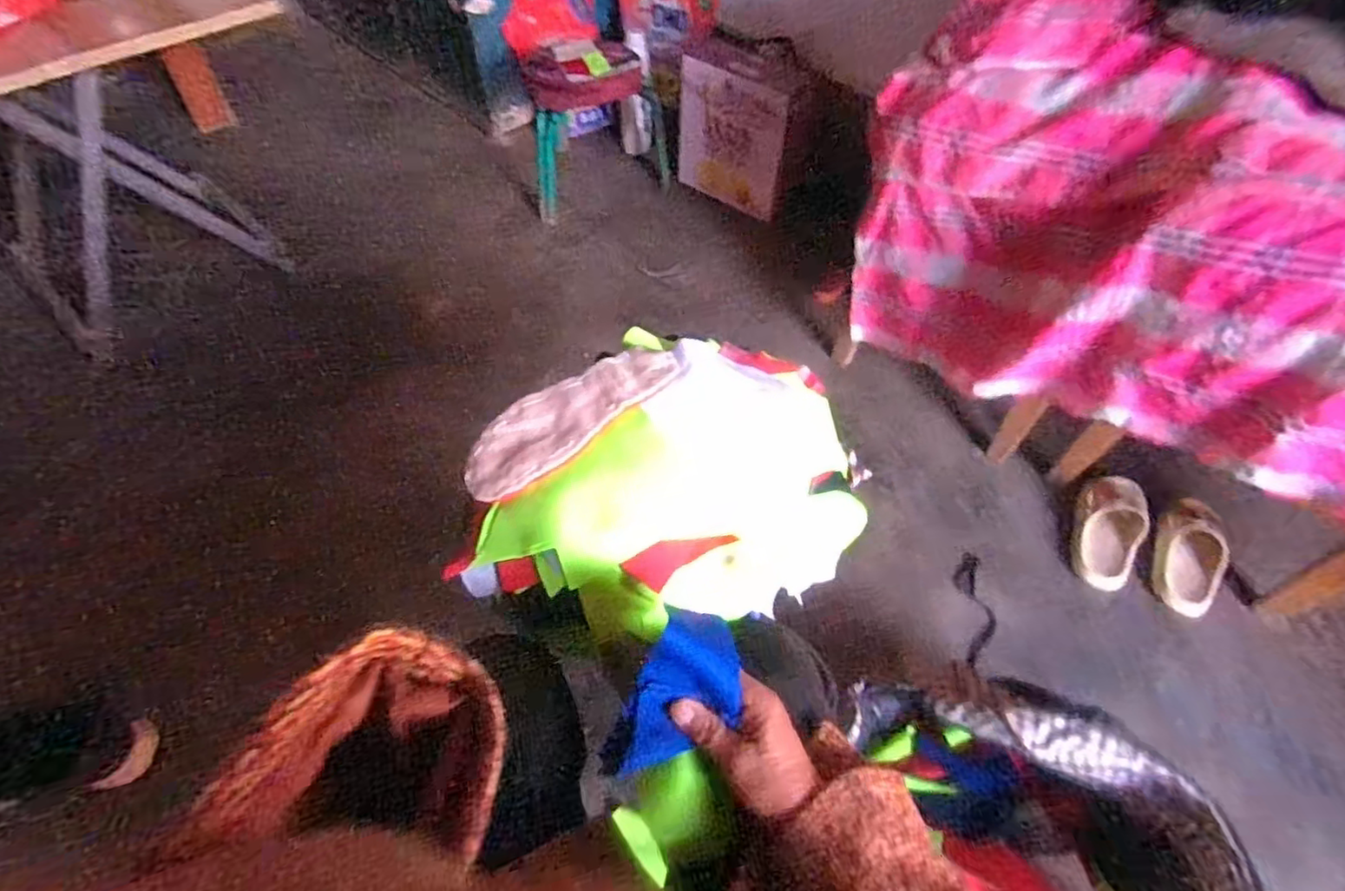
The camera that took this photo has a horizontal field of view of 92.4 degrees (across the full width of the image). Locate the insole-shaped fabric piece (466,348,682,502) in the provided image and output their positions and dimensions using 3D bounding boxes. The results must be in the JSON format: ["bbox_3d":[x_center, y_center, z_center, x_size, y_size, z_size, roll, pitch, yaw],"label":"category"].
[{"bbox_3d":[-0.090,-0.030,0.565,0.205,0.019,0.084,-33,60,-7],"label":"insole-shaped fabric piece"}]

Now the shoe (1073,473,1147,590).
[{"bbox_3d":[0.737,0.143,1.092,0.094,0.074,0.201,23,56,15],"label":"shoe"}]

